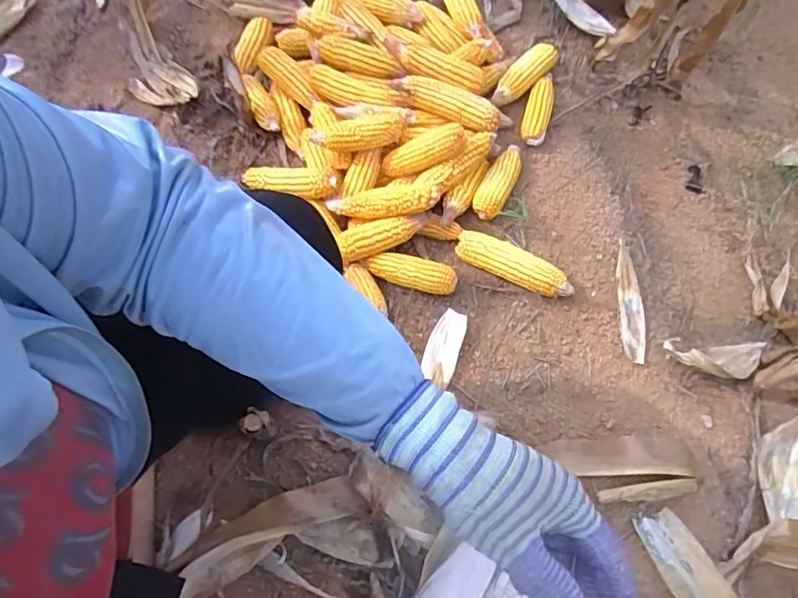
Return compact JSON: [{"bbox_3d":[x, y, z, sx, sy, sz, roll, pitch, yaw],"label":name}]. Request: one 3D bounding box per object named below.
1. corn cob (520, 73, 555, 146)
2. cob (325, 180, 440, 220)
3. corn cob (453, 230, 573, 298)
[{"bbox_3d":[0.258,-0.349,0.959,0.052,0.042,0.150,20,69,5],"label":"corn cob"},{"bbox_3d":[-0.025,-0.158,0.838,0.169,0.048,0.060,-12,70,-8],"label":"cob"},{"bbox_3d":[0.190,-0.056,0.869,0.196,0.049,0.053,26,70,7],"label":"corn cob"}]

